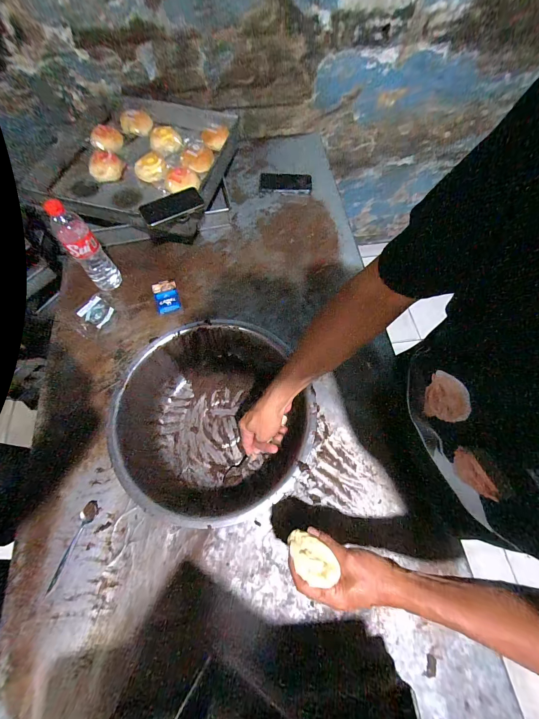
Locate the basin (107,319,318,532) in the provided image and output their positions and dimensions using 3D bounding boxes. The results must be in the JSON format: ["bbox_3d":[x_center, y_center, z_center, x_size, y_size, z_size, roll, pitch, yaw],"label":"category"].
[{"bbox_3d":[-0.109,0.087,0.540,0.356,0.115,0.351,0,68,-1],"label":"basin"}]

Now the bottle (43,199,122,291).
[{"bbox_3d":[-0.411,-0.246,0.627,0.068,0.196,0.059,-36,73,-14],"label":"bottle"}]

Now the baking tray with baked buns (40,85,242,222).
[{"bbox_3d":[-0.355,-0.574,0.796,0.460,0.088,0.486,11,68,4],"label":"baking tray with baked buns"}]

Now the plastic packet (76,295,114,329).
[{"bbox_3d":[-0.414,-0.113,0.672,0.070,0.013,0.061,35,72,12],"label":"plastic packet"}]

